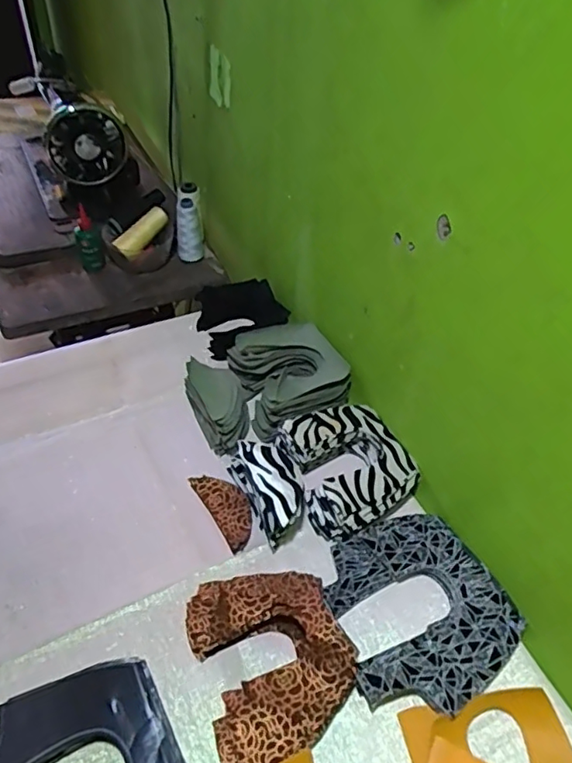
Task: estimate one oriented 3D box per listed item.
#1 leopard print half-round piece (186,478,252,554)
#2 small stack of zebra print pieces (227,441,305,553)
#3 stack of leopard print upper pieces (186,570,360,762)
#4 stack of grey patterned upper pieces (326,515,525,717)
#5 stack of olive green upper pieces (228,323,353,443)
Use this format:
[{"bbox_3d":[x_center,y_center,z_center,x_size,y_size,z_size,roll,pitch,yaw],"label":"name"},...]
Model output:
[{"bbox_3d":[-0.070,0.153,0.690,0.046,0.020,0.110,-24,53,-25],"label":"leopard print half-round piece"},{"bbox_3d":[-0.017,0.121,0.683,0.065,0.063,0.135,-17,50,-20],"label":"small stack of zebra print pieces"},{"bbox_3d":[-0.015,0.265,0.559,0.141,0.046,0.178,-13,49,-17],"label":"stack of leopard print upper pieces"},{"bbox_3d":[0.134,0.237,0.601,0.180,0.027,0.189,-20,51,-22],"label":"stack of grey patterned upper pieces"},{"bbox_3d":[0.003,-0.009,0.814,0.147,0.061,0.163,-20,51,-22],"label":"stack of olive green upper pieces"}]

